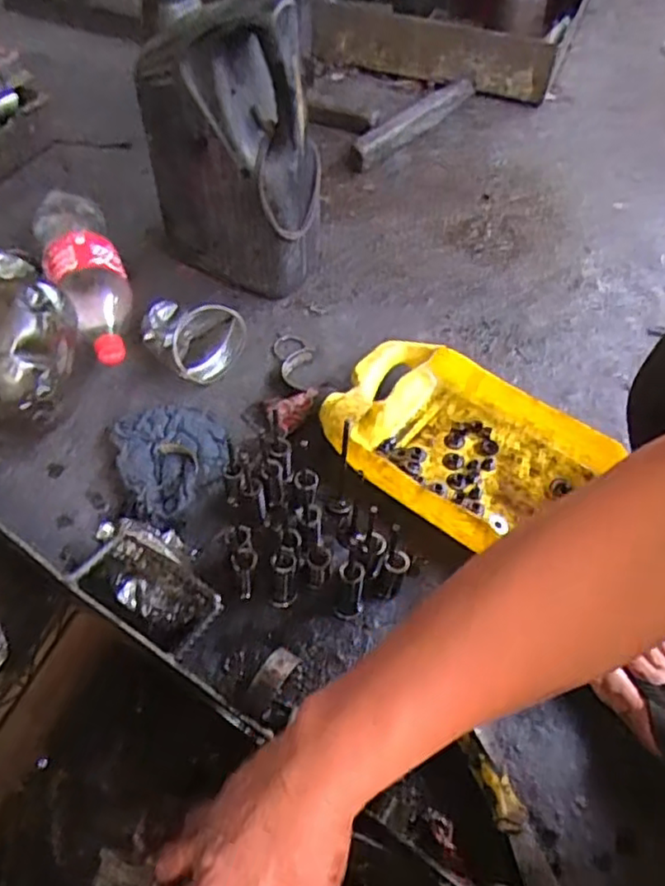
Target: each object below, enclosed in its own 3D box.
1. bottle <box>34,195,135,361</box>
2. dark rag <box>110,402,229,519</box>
[{"bbox_3d":[-0.309,-0.213,0.813,0.090,0.080,0.300,-20,55,-15],"label":"bottle"},{"bbox_3d":[-0.174,0.009,0.705,0.117,0.024,0.140,-31,60,-22],"label":"dark rag"}]

